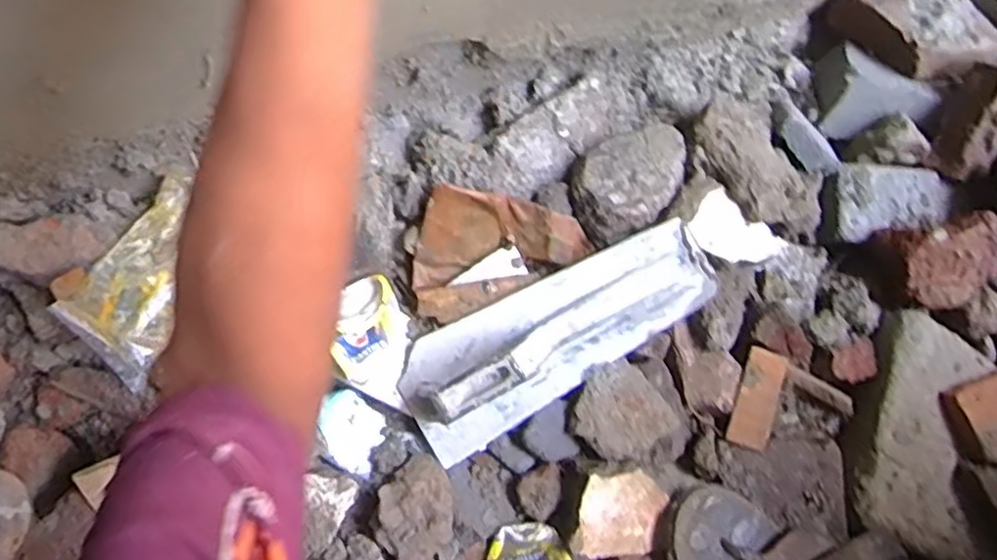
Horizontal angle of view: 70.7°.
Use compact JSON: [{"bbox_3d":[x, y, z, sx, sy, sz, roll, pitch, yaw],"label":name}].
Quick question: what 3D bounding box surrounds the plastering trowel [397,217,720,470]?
[{"bbox_3d":[0.049,0.042,0.608,0.284,0.065,0.101,-31,80,-6],"label":"plastering trowel"}]

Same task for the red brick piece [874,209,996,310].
[{"bbox_3d":[0.420,-0.017,0.660,0.106,0.041,0.081,-9,78,-2],"label":"red brick piece"}]

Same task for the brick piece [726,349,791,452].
[{"bbox_3d":[0.235,0.107,0.635,0.034,0.013,0.088,20,79,4],"label":"brick piece"}]

